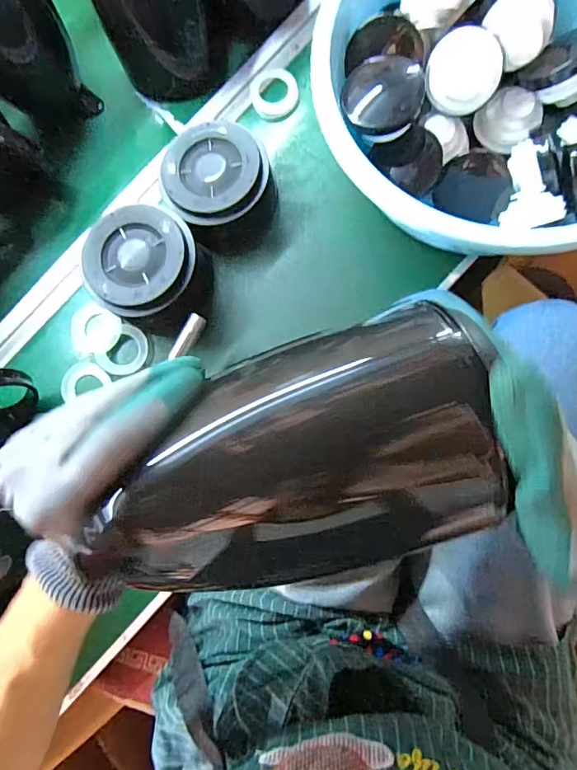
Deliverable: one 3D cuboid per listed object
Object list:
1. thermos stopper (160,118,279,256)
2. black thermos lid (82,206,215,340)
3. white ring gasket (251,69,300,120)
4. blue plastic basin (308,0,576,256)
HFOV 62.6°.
[{"bbox_3d":[-0.076,-0.222,0.541,0.115,0.066,0.119,-1,82,6],"label":"thermos stopper"},{"bbox_3d":[-0.152,-0.121,0.529,0.114,0.090,0.112,-1,82,6],"label":"black thermos lid"},{"bbox_3d":[-0.016,-0.359,0.586,0.056,0.009,0.064,-3,82,5],"label":"white ring gasket"},{"bbox_3d":[0.223,-0.334,0.479,0.358,0.112,0.348,-1,82,6],"label":"blue plastic basin"}]

